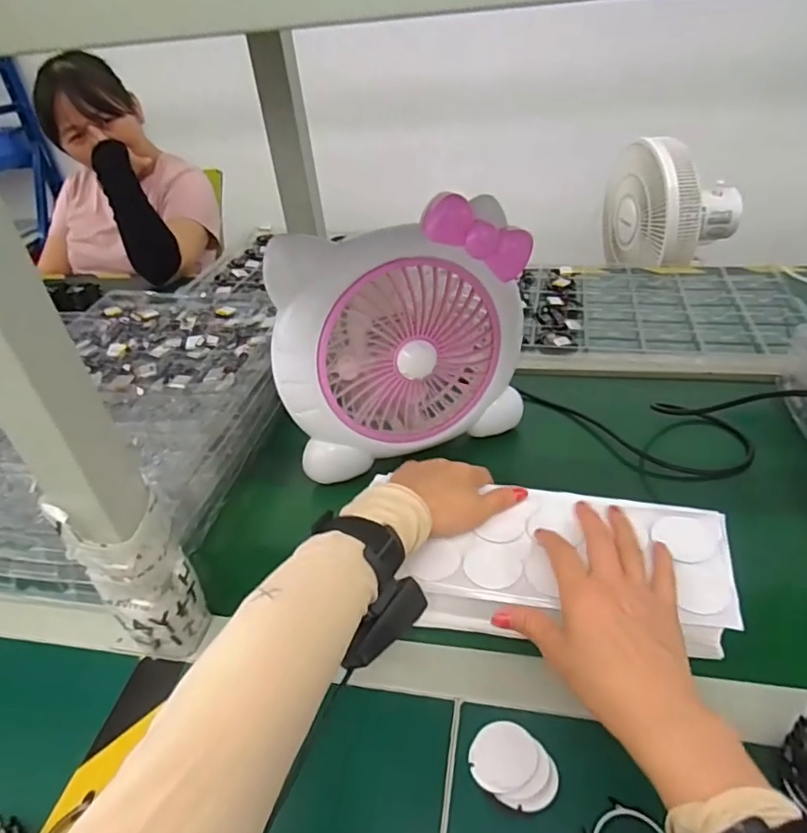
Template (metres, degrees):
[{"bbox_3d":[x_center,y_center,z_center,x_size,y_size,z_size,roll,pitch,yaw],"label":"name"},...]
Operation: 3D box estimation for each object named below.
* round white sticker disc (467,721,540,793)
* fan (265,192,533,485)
[{"bbox_3d":[0.065,0.221,0.365,0.042,0.005,0.044,-4,36,3],"label":"round white sticker disc"},{"bbox_3d":[0.002,-0.071,0.562,0.256,0.229,0.081,-19,38,-17],"label":"fan"}]

